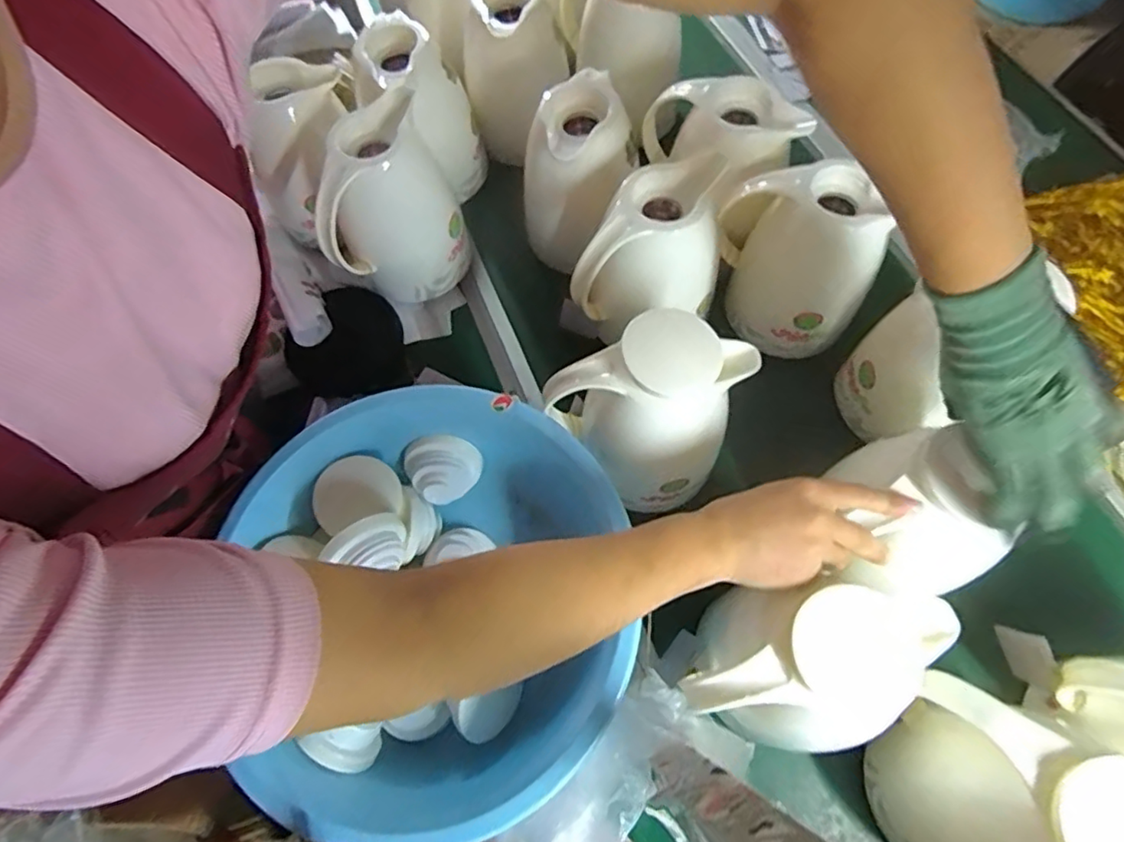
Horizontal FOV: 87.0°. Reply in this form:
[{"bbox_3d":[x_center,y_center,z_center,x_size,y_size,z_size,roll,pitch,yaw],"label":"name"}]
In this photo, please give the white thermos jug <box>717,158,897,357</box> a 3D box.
[{"bbox_3d":[0.245,-0.172,0.641,0.133,0.181,0.126,4,66,4],"label":"white thermos jug"}]

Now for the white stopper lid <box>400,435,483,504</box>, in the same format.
[{"bbox_3d":[-0.124,0.049,0.622,0.075,0.040,0.077,-35,103,-13],"label":"white stopper lid"}]

